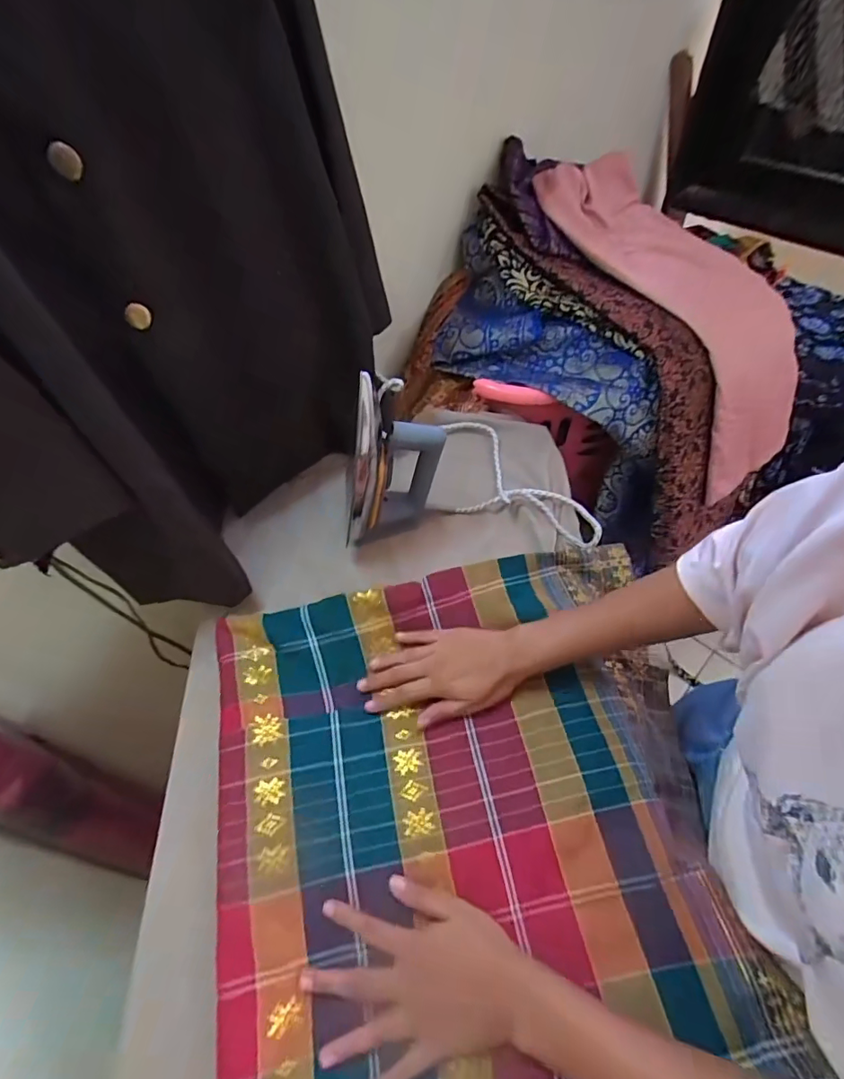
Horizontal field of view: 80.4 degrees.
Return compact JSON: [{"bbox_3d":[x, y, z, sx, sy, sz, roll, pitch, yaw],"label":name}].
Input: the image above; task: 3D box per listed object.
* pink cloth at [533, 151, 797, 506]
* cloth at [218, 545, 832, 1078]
[{"bbox_3d":[0.358,-0.326,0.700,0.221,0.093,0.507,-42,95,-21],"label":"pink cloth"},{"bbox_3d":[0.039,0.231,0.428,0.436,0.061,0.456,-13,56,-3],"label":"cloth"}]

